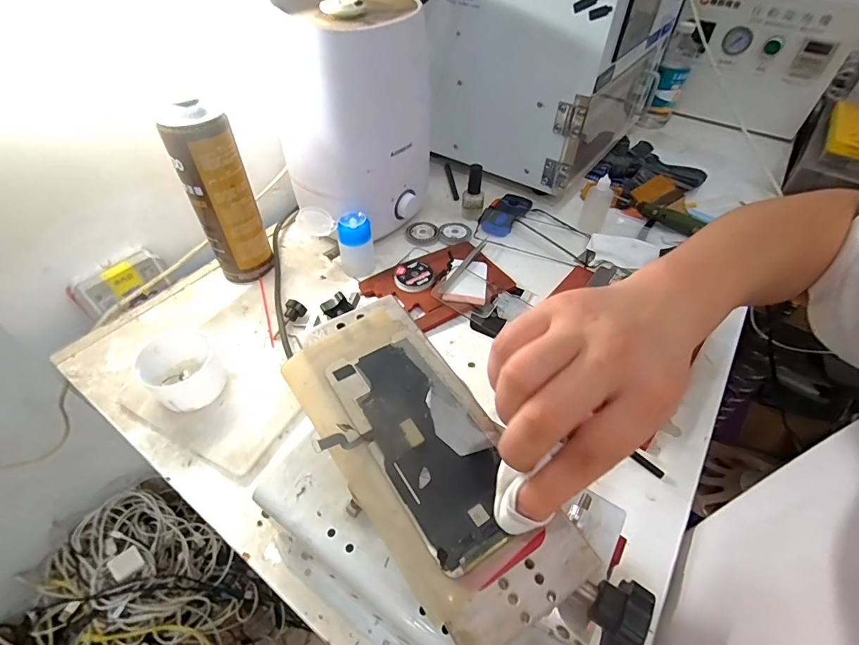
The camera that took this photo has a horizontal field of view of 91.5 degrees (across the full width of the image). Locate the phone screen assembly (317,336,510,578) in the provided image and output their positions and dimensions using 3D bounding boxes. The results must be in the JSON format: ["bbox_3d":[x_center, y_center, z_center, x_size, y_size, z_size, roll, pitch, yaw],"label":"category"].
[{"bbox_3d":[-0.009,0.064,0.229,0.068,0.004,0.130,-26,53,-23],"label":"phone screen assembly"}]

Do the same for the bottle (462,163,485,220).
[{"bbox_3d":[0.064,-0.189,0.609,0.031,0.067,0.033,4,48,3],"label":"bottle"}]

